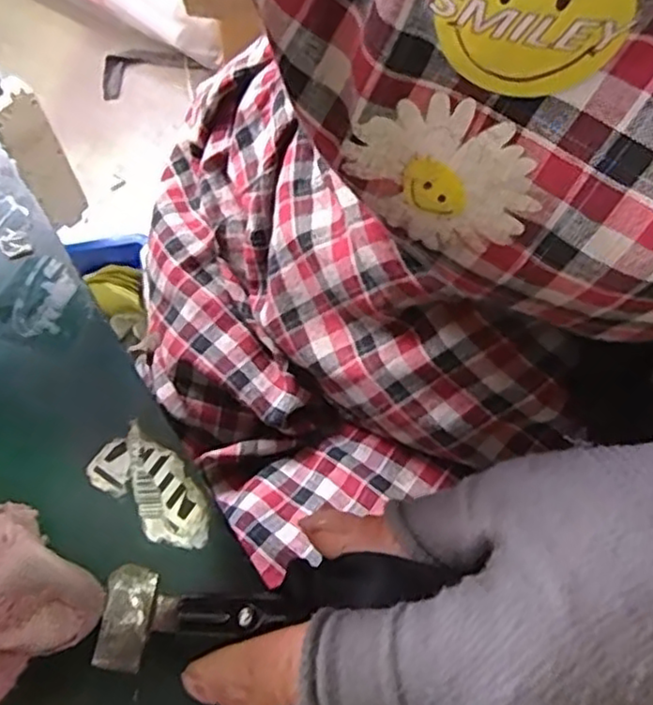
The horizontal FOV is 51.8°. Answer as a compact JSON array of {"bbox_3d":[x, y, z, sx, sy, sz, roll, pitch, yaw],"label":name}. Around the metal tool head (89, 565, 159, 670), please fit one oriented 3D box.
[{"bbox_3d":[-0.051,0.067,0.171,0.012,0.004,0.025,2,52,1],"label":"metal tool head"}]

